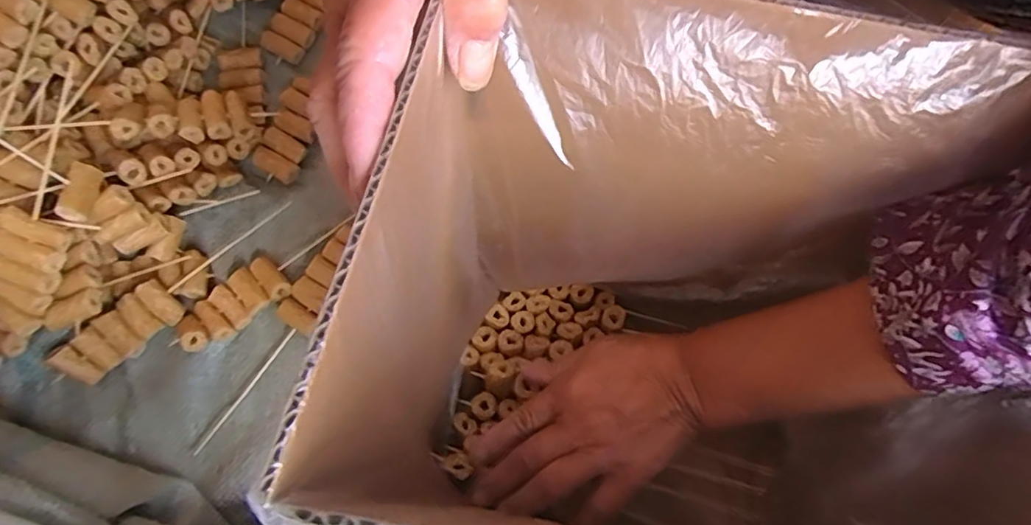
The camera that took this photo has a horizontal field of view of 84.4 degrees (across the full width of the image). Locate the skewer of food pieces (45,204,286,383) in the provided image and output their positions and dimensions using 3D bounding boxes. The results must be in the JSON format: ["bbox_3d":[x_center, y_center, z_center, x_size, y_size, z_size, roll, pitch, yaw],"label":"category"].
[{"bbox_3d":[-0.284,0.024,0.477,0.214,0.032,0.037,-40,81,-9],"label":"skewer of food pieces"}]

